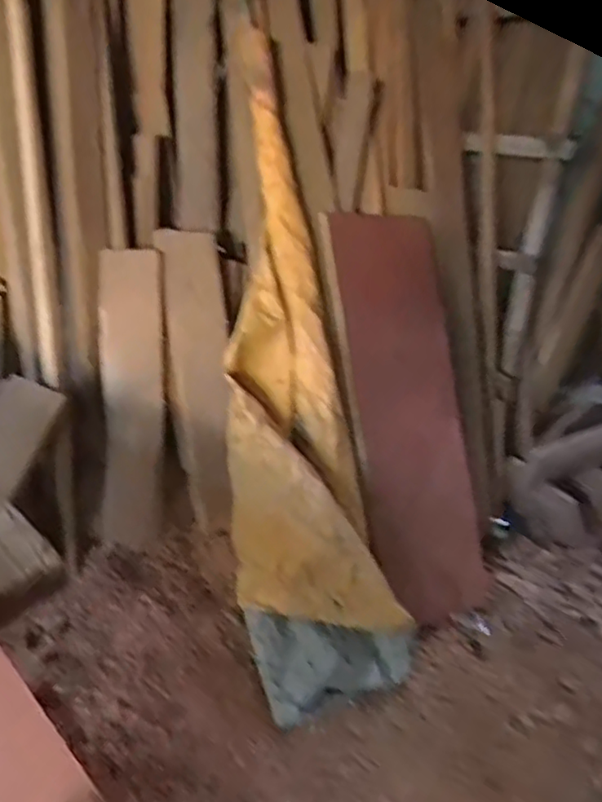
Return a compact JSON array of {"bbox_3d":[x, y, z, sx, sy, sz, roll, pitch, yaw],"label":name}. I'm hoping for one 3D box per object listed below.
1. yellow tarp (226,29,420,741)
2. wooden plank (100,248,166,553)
[{"bbox_3d":[-0.010,-0.124,1.674,0.378,0.170,1.733,-3,79,-13],"label":"yellow tarp"},{"bbox_3d":[-0.447,-0.014,1.682,0.161,0.780,0.024,0,-3,-8],"label":"wooden plank"}]

